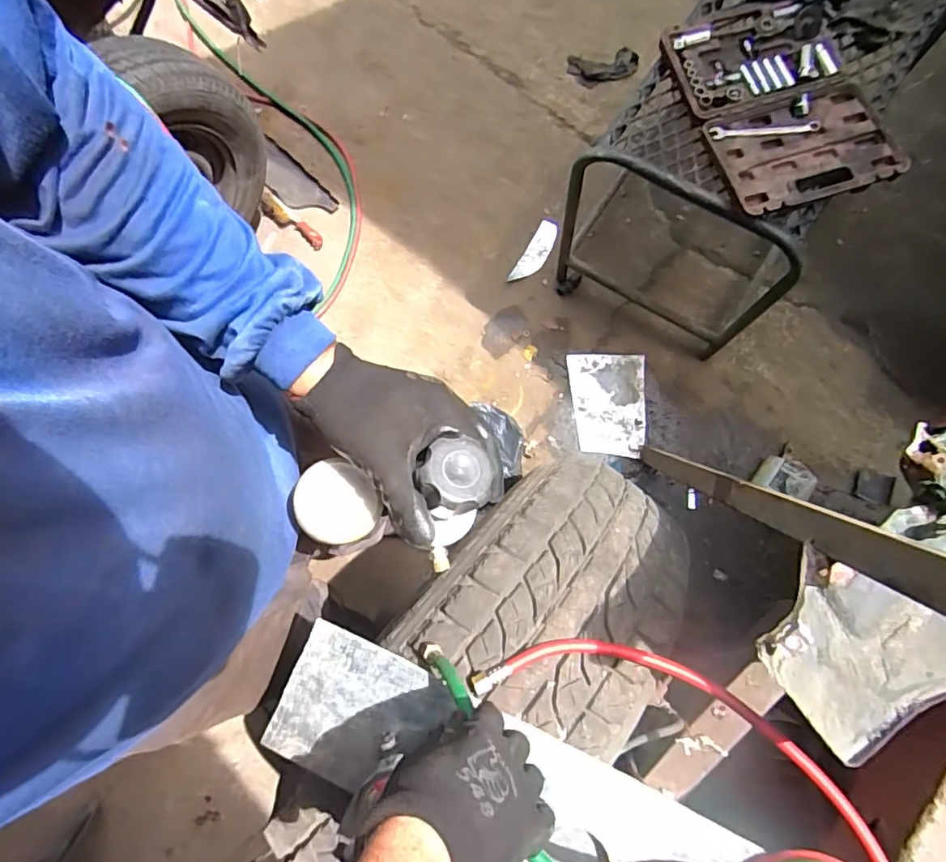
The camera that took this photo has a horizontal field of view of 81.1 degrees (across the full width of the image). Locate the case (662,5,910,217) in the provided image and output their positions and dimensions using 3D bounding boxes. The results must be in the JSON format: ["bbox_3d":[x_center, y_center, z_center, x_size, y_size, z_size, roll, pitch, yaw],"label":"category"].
[{"bbox_3d":[0.514,-0.557,0.930,0.265,0.034,0.403,-18,79,-2],"label":"case"}]

